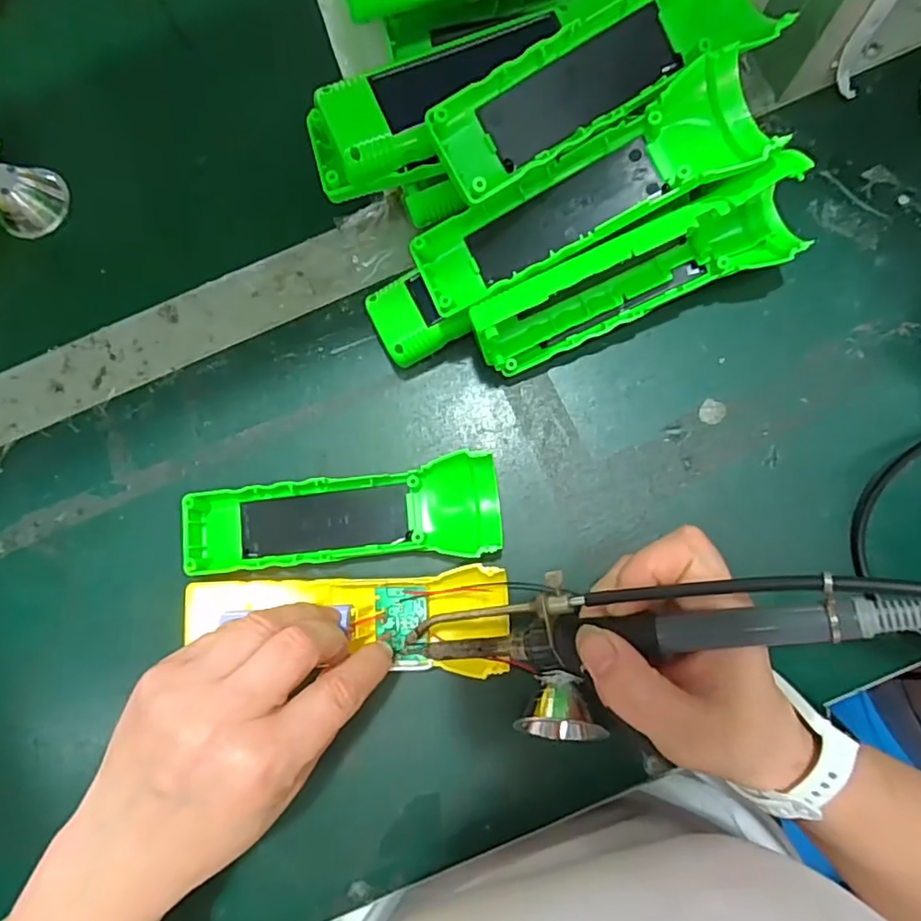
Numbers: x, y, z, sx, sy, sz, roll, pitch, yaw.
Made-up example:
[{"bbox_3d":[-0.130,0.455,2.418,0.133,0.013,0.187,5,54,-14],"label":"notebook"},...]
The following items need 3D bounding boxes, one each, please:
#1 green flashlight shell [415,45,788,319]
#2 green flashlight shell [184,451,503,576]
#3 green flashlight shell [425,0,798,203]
[{"bbox_3d":[0.057,-0.123,0.273,0.162,0.039,0.049,-22,85,5],"label":"green flashlight shell"},{"bbox_3d":[-0.062,0.028,0.309,0.163,0.026,0.049,-4,83,3],"label":"green flashlight shell"},{"bbox_3d":[0.062,-0.173,0.257,0.159,0.018,0.048,-29,82,-1],"label":"green flashlight shell"}]

